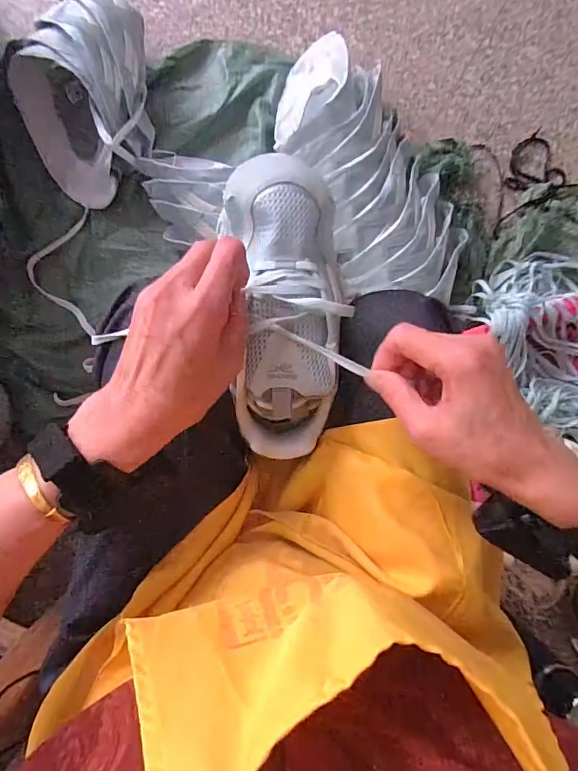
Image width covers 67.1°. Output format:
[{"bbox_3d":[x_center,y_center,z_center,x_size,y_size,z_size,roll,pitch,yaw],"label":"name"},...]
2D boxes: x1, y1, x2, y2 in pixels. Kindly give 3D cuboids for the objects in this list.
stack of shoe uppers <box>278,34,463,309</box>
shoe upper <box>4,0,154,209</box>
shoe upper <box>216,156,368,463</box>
[{"bbox_3d":[0.122,-0.371,0.685,0.214,0.103,0.471,-22,80,-2],"label":"stack of shoe uppers"},{"bbox_3d":[-0.323,-0.433,0.669,0.207,0.114,0.273,-2,91,-3],"label":"shoe upper"},{"bbox_3d":[-0.004,-0.058,0.351,0.095,0.058,0.237,-2,95,-3],"label":"shoe upper"}]

